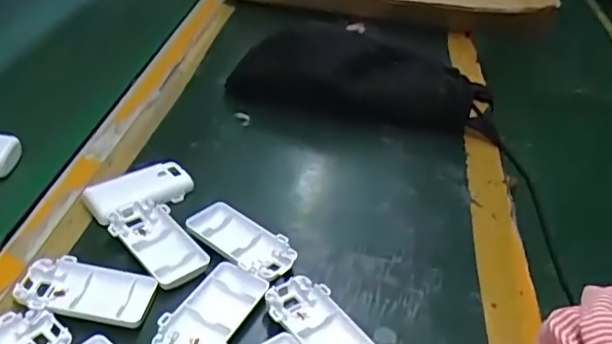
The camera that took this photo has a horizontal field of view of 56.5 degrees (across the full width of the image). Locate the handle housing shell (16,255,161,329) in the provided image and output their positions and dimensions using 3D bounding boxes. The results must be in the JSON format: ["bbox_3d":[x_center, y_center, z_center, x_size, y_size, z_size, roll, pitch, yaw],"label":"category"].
[{"bbox_3d":[-0.159,0.086,0.412,0.092,0.011,0.048,8,38,1],"label":"handle housing shell"}]

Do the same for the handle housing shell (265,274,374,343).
[{"bbox_3d":[0.009,0.112,0.413,0.048,0.013,0.097,-21,46,-31],"label":"handle housing shell"}]

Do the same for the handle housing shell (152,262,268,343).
[{"bbox_3d":[-0.068,0.102,0.412,0.048,0.014,0.092,20,39,16],"label":"handle housing shell"}]

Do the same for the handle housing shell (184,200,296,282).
[{"bbox_3d":[-0.053,0.060,0.475,0.094,0.023,0.050,31,44,28],"label":"handle housing shell"}]

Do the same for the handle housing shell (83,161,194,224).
[{"bbox_3d":[-0.147,0.016,0.509,0.091,0.014,0.045,-24,48,-34],"label":"handle housing shell"}]

